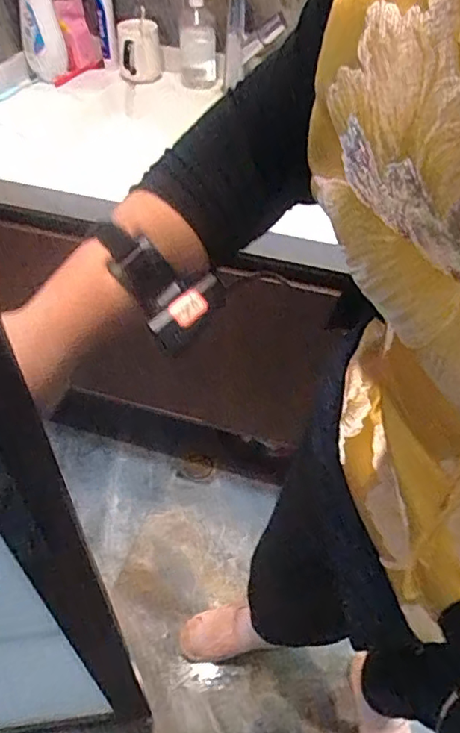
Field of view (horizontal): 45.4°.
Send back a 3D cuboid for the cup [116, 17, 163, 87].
[{"bbox_3d":[-0.203,-0.717,1.240,0.098,0.121,0.100,1,47,-1],"label":"cup"}]

